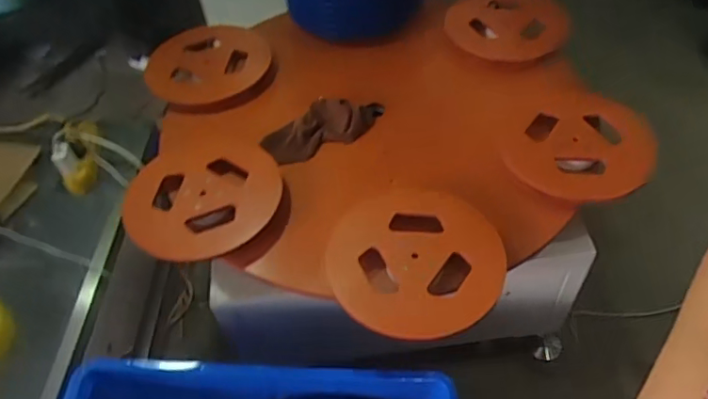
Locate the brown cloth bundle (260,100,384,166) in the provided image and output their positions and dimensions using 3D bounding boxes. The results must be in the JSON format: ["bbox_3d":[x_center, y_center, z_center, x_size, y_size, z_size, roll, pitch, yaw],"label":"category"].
[{"bbox_3d":[-0.059,-0.143,1.145,0.257,0.047,0.104,-32,55,-19],"label":"brown cloth bundle"}]

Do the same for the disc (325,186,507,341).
[{"bbox_3d":[0.099,0.086,0.903,0.277,0.056,0.296,31,60,26],"label":"disc"}]

